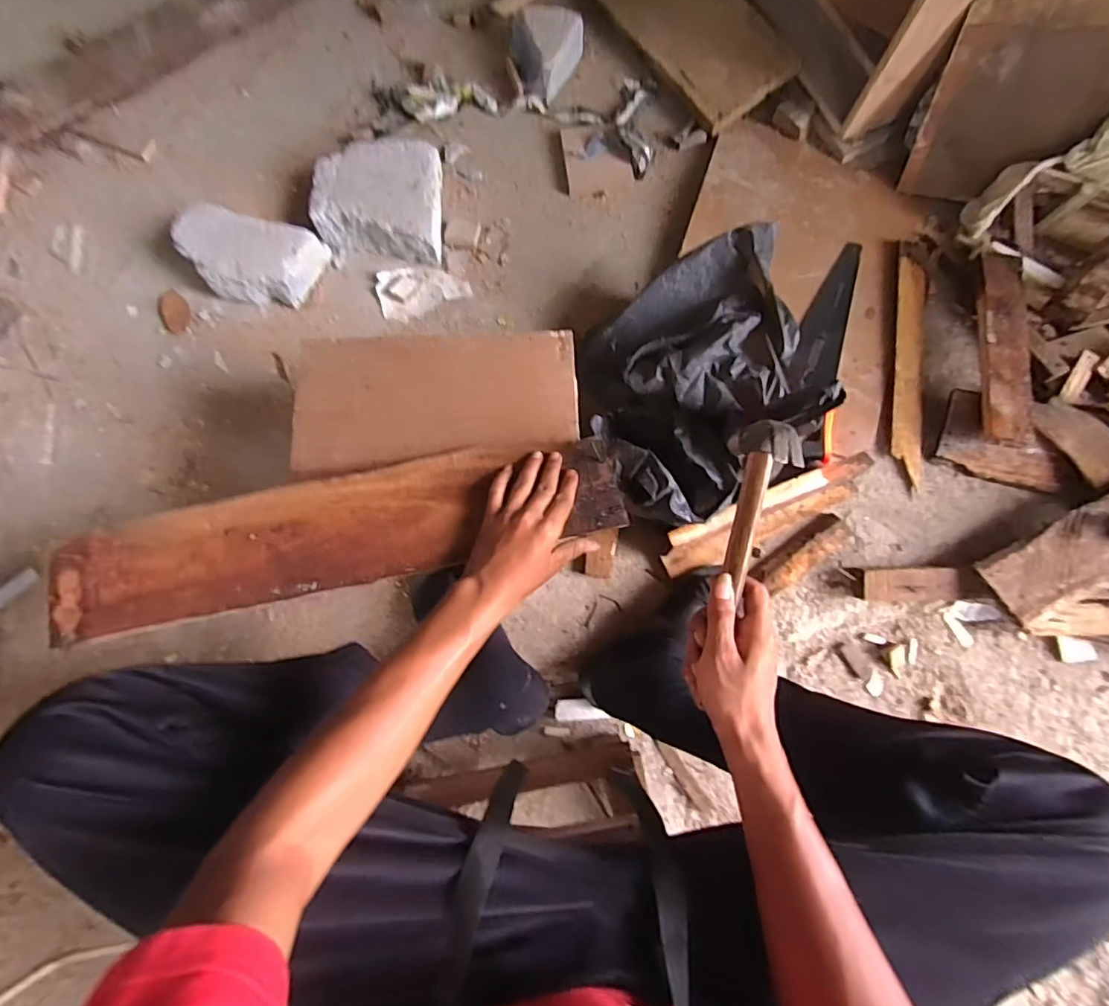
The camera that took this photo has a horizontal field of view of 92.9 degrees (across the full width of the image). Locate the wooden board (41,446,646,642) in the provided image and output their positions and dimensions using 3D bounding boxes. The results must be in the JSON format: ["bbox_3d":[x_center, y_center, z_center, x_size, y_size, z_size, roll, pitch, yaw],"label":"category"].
[{"bbox_3d":[-0.211,0.026,0.547,0.557,0.019,0.121,-12,79,-6],"label":"wooden board"}]

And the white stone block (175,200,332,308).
[{"bbox_3d":[-0.484,-0.390,0.844,0.212,0.075,0.124,5,78,0],"label":"white stone block"}]

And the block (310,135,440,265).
[{"bbox_3d":[-0.285,-0.506,0.872,0.202,0.068,0.194,4,78,0],"label":"block"}]

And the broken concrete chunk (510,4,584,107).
[{"bbox_3d":[-0.017,-0.802,0.947,0.131,0.067,0.135,5,78,0],"label":"broken concrete chunk"}]

